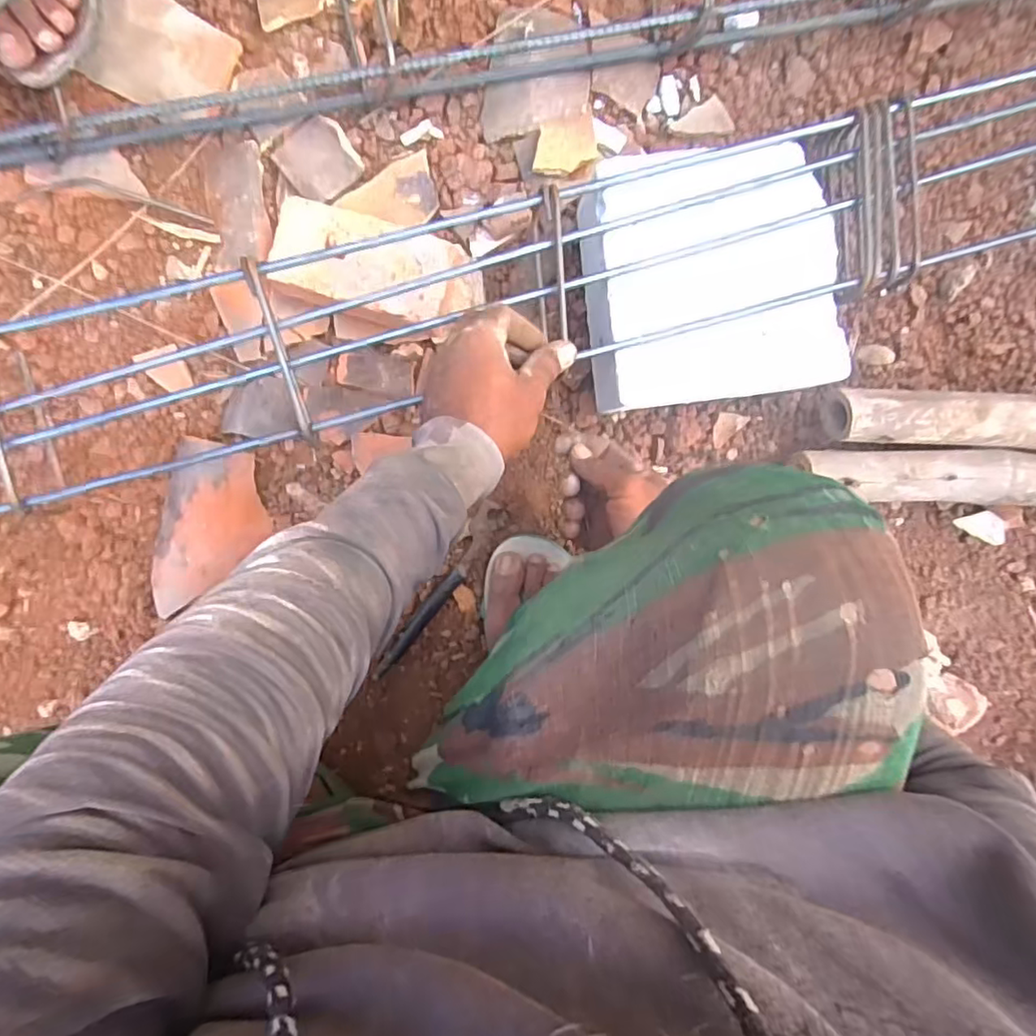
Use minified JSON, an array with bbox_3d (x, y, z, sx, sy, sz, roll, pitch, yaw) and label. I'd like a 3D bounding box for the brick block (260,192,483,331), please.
[{"bbox_3d":[-0.131,-0.224,0.566,0.186,0.052,0.093,16,95,-5],"label":"brick block"}]

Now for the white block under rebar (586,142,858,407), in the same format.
[{"bbox_3d":[0.162,-0.208,0.551,0.215,0.102,0.195,-7,97,-3],"label":"white block under rebar"}]

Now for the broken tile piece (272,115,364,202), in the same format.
[{"bbox_3d":[-0.187,-0.336,0.571,0.063,0.007,0.064,-40,98,1],"label":"broken tile piece"}]

